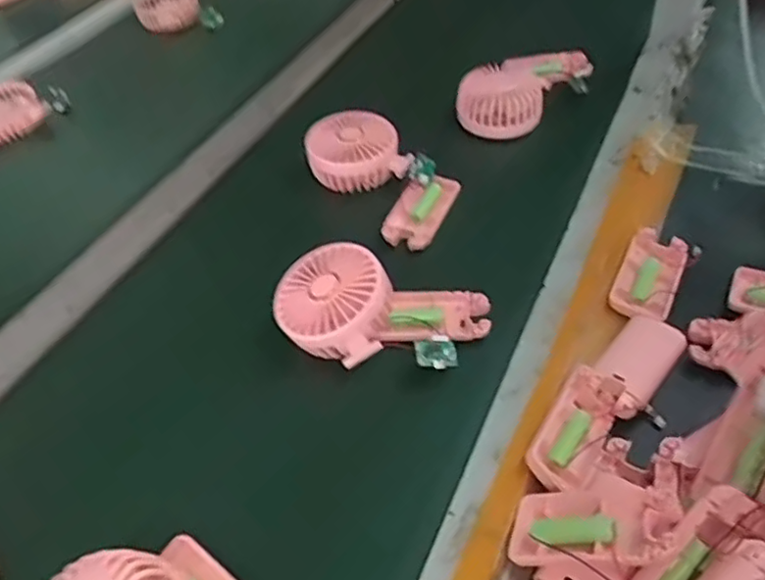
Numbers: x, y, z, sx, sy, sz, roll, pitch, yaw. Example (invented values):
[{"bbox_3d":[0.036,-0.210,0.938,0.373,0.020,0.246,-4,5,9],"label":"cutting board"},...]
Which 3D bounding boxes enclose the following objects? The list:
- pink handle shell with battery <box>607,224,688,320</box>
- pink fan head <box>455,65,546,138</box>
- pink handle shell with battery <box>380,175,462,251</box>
[{"bbox_3d":[0.223,-0.015,0.540,0.046,0.023,0.087,19,53,22],"label":"pink handle shell with battery"},{"bbox_3d":[0.127,-0.205,0.703,0.091,0.046,0.091,5,49,11],"label":"pink fan head"},{"bbox_3d":[0.035,-0.075,0.607,0.050,0.018,0.090,17,52,20],"label":"pink handle shell with battery"}]

